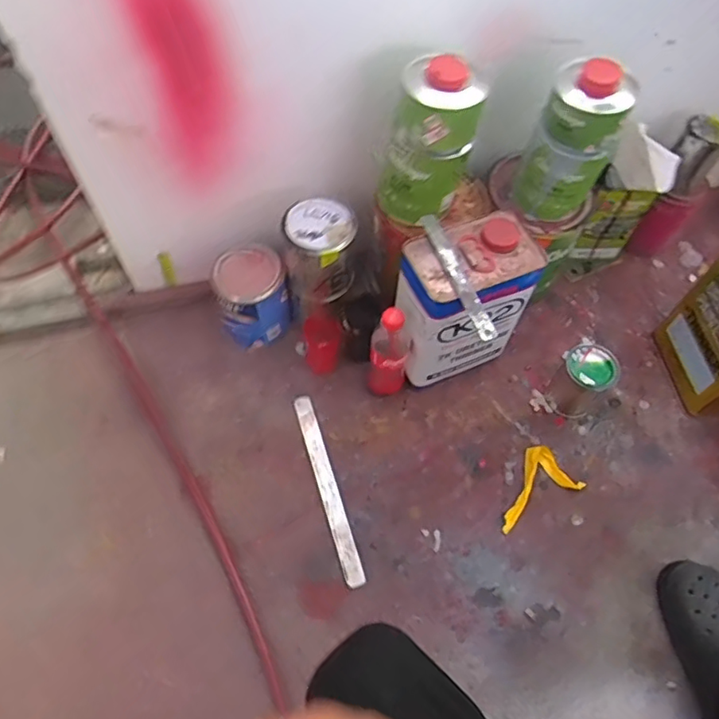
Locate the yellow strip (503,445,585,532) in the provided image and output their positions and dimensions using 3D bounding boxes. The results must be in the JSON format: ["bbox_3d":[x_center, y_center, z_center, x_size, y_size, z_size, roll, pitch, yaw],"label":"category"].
[{"bbox_3d":[0.246,0.182,0.845,0.136,0.015,0.082,-28,65,-14],"label":"yellow strip"}]

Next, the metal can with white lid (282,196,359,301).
[{"bbox_3d":[-0.051,-0.158,0.837,0.096,0.115,0.099,1,61,-1],"label":"metal can with white lid"}]

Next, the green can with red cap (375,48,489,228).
[{"bbox_3d":[0.093,-0.271,0.747,0.091,0.193,0.092,1,61,-1],"label":"green can with red cap"}]

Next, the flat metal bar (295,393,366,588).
[{"bbox_3d":[-0.047,0.181,0.839,0.027,0.005,0.284,-16,63,-8],"label":"flat metal bar"}]

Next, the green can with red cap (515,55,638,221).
[{"bbox_3d":[0.287,-0.293,0.781,0.099,0.195,0.089,29,64,14],"label":"green can with red cap"}]

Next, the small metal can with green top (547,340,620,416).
[{"bbox_3d":[0.336,0.031,0.875,0.073,0.096,0.073,0,62,0],"label":"small metal can with green top"}]

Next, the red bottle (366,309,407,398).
[{"bbox_3d":[0.043,-0.006,0.834,0.058,0.188,0.047,4,62,2],"label":"red bottle"}]

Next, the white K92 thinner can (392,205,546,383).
[{"bbox_3d":[0.143,-0.078,0.845,0.180,0.243,0.124,-28,65,-14],"label":"white K92 thinner can"}]

